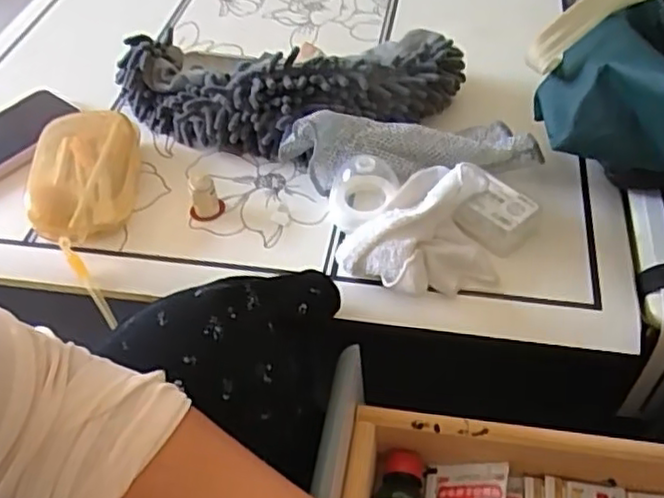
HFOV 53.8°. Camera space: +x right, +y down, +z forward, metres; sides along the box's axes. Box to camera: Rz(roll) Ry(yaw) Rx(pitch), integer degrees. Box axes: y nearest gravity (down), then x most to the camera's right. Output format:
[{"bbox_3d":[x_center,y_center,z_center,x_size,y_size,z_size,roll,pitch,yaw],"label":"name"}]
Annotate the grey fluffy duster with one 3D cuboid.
[{"bbox_3d":[-0.044,-0.148,0.616,0.329,0.068,0.129,1,49,6],"label":"grey fluffy duster"}]

